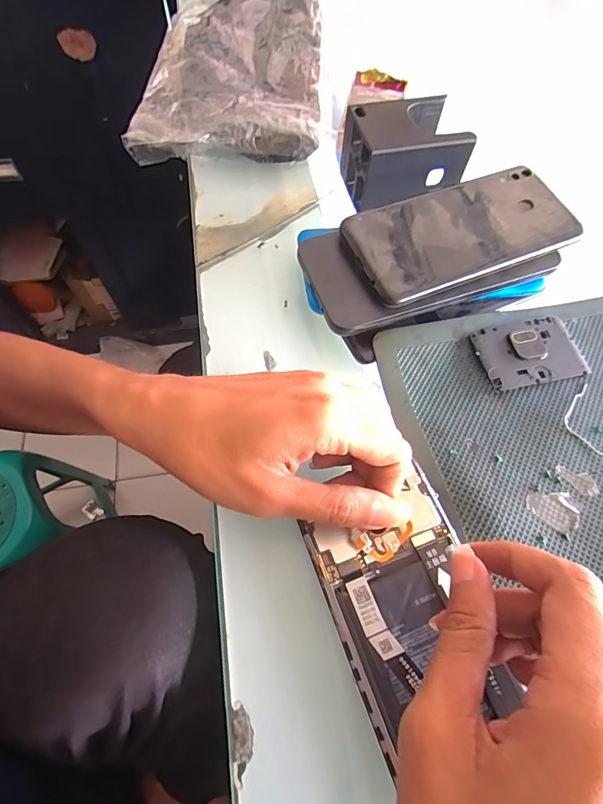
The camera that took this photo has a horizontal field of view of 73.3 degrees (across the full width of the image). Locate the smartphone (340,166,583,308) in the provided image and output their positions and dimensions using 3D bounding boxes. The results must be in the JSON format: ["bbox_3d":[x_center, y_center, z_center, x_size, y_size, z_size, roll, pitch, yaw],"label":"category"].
[{"bbox_3d":[0.104,-0.113,0.266,0.147,0.006,0.070,-20,72,-9],"label":"smartphone"}]

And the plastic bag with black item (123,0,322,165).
[{"bbox_3d":[-0.063,-0.339,0.396,0.159,0.032,0.287,2,64,0],"label":"plastic bag with black item"}]

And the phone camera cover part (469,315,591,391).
[{"bbox_3d":[0.149,-0.033,0.263,0.067,0.005,0.044,-12,65,-7],"label":"phone camera cover part"}]

